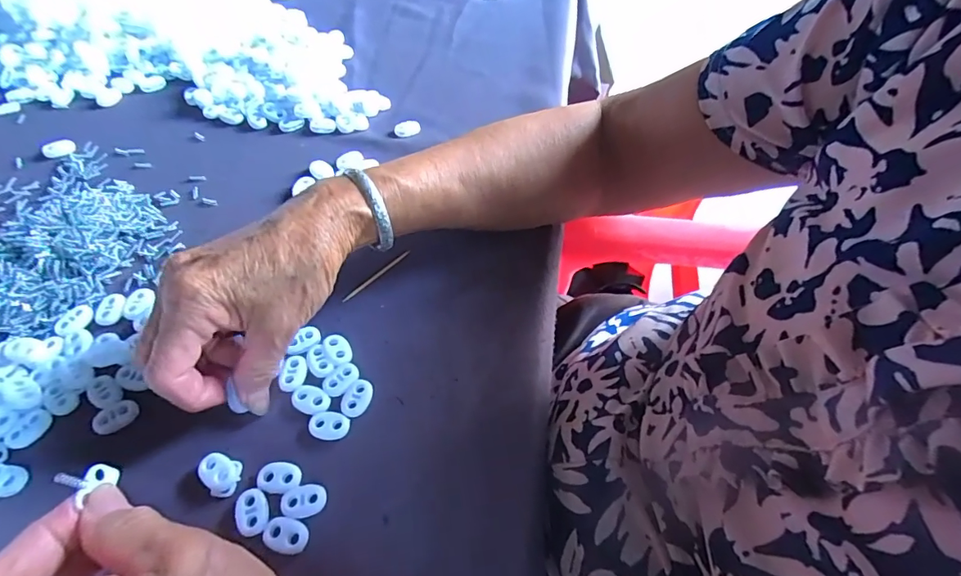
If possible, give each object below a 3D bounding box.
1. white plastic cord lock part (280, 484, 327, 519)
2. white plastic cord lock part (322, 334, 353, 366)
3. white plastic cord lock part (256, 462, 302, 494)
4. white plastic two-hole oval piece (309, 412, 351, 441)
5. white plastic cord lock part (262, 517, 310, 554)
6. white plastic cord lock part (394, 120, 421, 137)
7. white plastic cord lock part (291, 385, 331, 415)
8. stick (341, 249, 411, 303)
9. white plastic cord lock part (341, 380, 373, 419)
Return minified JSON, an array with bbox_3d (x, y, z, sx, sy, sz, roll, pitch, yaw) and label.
[{"bbox_3d":[-0.092,0.110,0.242,0.022,0.004,0.016,-8,56,-7],"label":"white plastic cord lock part"},{"bbox_3d":[-0.089,0.038,0.291,0.015,0.004,0.023,-33,63,-22],"label":"white plastic cord lock part"},{"bbox_3d":[-0.107,0.100,0.248,0.022,0.004,0.015,2,56,-1],"label":"white plastic cord lock part"},{"bbox_3d":[-0.086,0.078,0.264,0.023,0.004,0.015,5,56,1],"label":"white plastic two-hole oval piece"},{"bbox_3d":[-0.097,0.123,0.232,0.022,0.004,0.015,10,56,5],"label":"white plastic cord lock part"},{"bbox_3d":[-0.065,-0.143,0.416,0.023,0.007,0.016,-8,56,-8],"label":"white plastic cord lock part"},{"bbox_3d":[-0.099,0.065,0.272,0.023,0.004,0.015,16,56,8],"label":"white plastic cord lock part"},{"bbox_3d":[-0.072,-0.009,0.326,0.058,0.004,0.004,-38,65,-24],"label":"stick"},{"bbox_3d":[-0.072,0.064,0.274,0.015,0.004,0.023,19,57,11],"label":"white plastic cord lock part"}]

